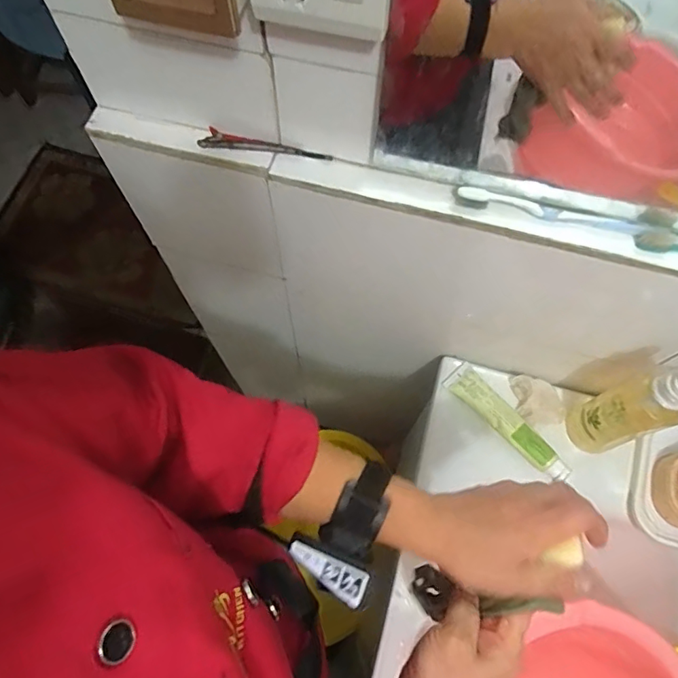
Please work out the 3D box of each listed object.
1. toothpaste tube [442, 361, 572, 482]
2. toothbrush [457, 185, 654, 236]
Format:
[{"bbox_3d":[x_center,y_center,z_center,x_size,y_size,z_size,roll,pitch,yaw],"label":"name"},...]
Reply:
[{"bbox_3d":[0.213,0.109,0.675,0.045,0.031,0.183,-34,73,-13],"label":"toothpaste tube"},{"bbox_3d":[0.180,-0.107,0.445,0.159,0.011,0.015,13,69,4],"label":"toothbrush"}]

